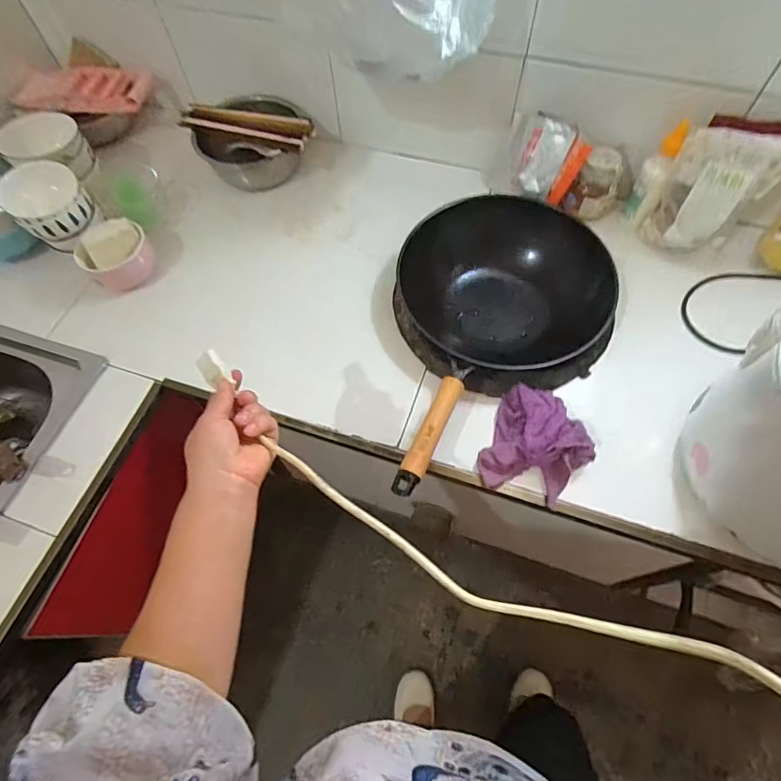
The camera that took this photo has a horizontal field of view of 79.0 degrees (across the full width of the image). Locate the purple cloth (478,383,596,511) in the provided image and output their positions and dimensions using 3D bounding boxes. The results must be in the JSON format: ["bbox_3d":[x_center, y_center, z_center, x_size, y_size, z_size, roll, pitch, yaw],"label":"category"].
[{"bbox_3d":[0.197,0.076,0.629,0.130,0.050,0.144,24,67,12],"label":"purple cloth"}]

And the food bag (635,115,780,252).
[{"bbox_3d":[0.496,-0.321,0.732,0.159,0.187,0.121,23,67,12],"label":"food bag"}]

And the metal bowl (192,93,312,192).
[{"bbox_3d":[-0.236,-0.469,0.891,0.192,0.090,0.192,-1,64,1],"label":"metal bowl"}]

